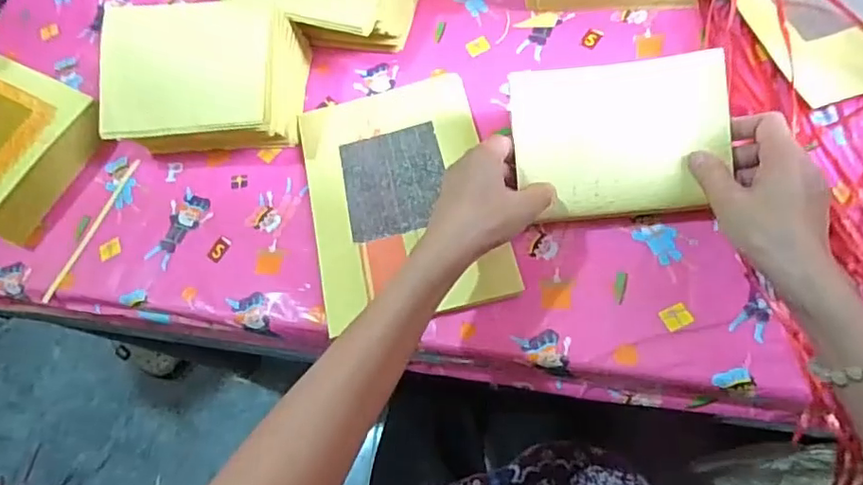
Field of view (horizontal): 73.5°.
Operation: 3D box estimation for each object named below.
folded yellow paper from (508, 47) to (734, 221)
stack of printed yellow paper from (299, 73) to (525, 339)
[{"bbox_3d":[0.146,-0.081,0.451,0.158,0.010,0.117,-5,90,8],"label":"folded yellow paper"},{"bbox_3d":[-0.029,-0.047,0.512,0.161,0.013,0.230,-10,63,-3],"label":"stack of printed yellow paper"}]

